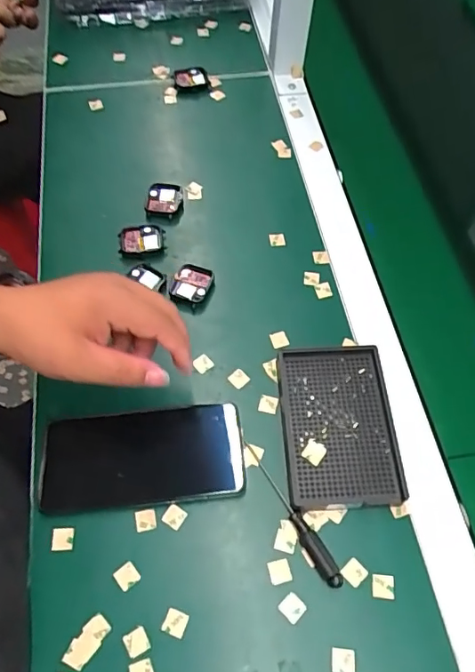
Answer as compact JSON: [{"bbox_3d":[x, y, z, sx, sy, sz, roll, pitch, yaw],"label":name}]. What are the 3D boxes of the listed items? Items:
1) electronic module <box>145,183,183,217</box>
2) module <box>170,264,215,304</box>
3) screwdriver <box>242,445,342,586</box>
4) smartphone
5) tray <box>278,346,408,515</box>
[{"bbox_3d":[-0.081,-0.150,0.567,0.040,0.012,0.044,4,60,-1],"label":"electronic module"},{"bbox_3d":[-0.045,-0.053,0.514,0.039,0.011,0.041,17,61,7],"label":"module"},{"bbox_3d":[0.042,0.138,0.405,0.013,0.013,0.126,-27,65,-17],"label":"screwdriver"},{"bbox_3d":[-0.077,0.099,0.421,0.163,0.014,0.077,-5,60,-6],"label":"smartphone"},{"bbox_3d":[0.086,0.076,0.438,0.092,0.024,0.135,0,60,-3],"label":"tray"}]

